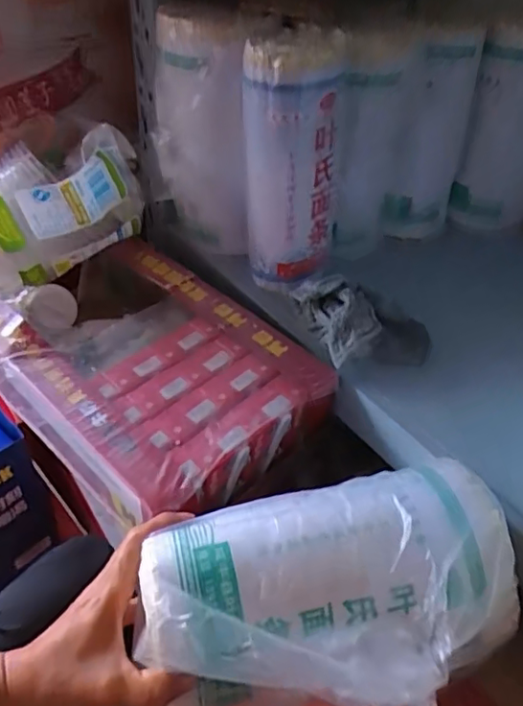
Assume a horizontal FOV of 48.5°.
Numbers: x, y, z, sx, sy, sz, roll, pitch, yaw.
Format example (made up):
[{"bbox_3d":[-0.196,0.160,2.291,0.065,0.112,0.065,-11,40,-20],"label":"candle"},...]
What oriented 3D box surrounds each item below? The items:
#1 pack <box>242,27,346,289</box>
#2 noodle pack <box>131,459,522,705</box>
[{"bbox_3d":[0.030,-0.172,0.562,0.097,0.235,0.086,5,43,1],"label":"pack"},{"bbox_3d":[0.045,0.167,0.382,0.232,0.106,0.140,-6,44,-12],"label":"noodle pack"}]

